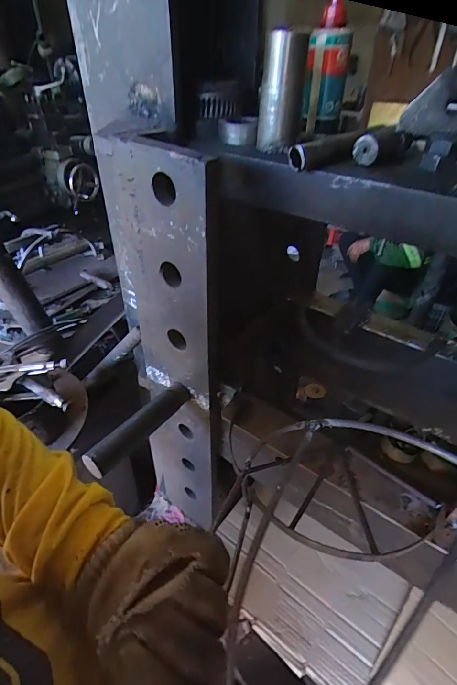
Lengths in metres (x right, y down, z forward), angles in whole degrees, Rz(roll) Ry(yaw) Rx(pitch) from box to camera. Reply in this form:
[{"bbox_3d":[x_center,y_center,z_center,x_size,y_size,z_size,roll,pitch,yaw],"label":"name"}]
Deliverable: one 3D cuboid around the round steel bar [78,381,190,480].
[{"bbox_3d":[-0.112,0.107,0.499,0.029,0.028,0.162,25,45,29],"label":"round steel bar"}]

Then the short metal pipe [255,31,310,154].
[{"bbox_3d":[0.054,-0.251,0.388,0.044,0.096,0.036,4,38,5],"label":"short metal pipe"}]

